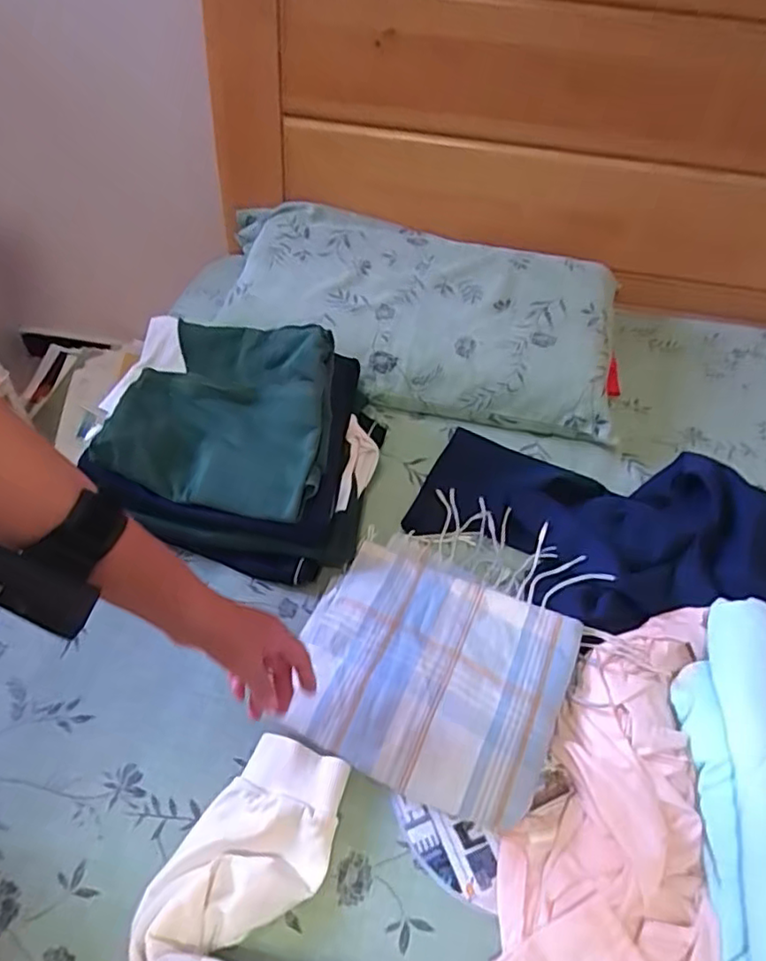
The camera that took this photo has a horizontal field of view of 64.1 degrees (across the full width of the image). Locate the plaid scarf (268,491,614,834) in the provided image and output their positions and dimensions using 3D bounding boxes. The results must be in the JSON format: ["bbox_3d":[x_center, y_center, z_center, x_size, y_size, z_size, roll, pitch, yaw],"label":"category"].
[{"bbox_3d":[0.069,0.162,0.679,0.278,0.041,0.338,20,53,12],"label":"plaid scarf"}]

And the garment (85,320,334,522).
[{"bbox_3d":[-0.191,-0.087,0.715,0.256,0.085,0.233,8,74,14],"label":"garment"}]

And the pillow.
[{"bbox_3d":[0.042,-0.250,0.947,0.599,0.152,0.308,7,52,2],"label":"pillow"}]

